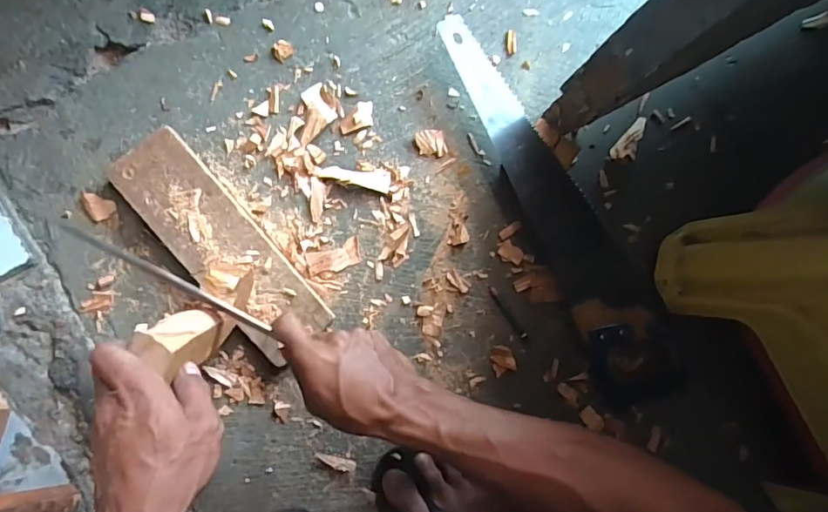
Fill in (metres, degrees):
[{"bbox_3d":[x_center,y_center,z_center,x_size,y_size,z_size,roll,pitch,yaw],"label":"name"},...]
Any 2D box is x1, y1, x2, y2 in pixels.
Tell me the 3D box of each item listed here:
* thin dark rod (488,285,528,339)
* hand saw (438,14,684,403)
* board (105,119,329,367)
[{"bbox_3d":[0.109,0.066,0.585,0.009,0.005,0.073,-36,92,-8],"label":"thin dark rod"},{"bbox_3d":[0.176,-0.053,0.585,0.101,0.038,0.485,-27,90,-9],"label":"hand saw"},{"bbox_3d":[-0.206,-0.009,0.538,0.081,0.028,0.266,-41,92,-8],"label":"board"}]

